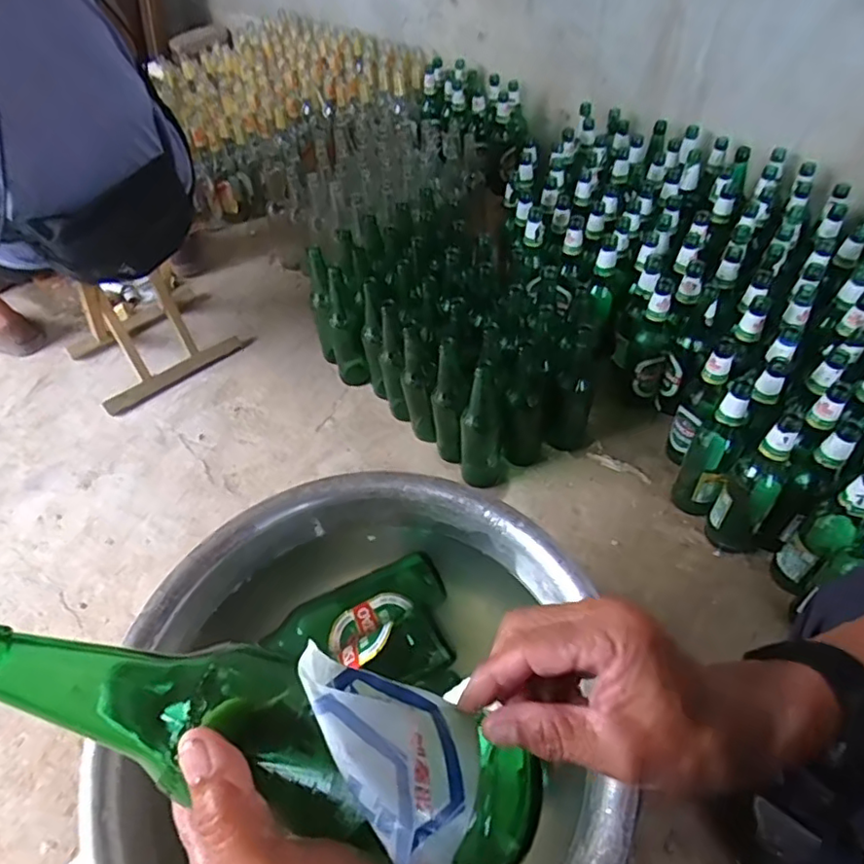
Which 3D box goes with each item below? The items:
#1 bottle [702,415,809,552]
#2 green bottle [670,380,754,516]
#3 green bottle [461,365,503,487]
[{"bbox_3d":[0.465,0.076,0.841,0.078,0.247,0.085,33,59,28],"label":"bottle"},{"bbox_3d":[0.431,0.027,0.902,0.067,0.241,0.077,26,56,24],"label":"green bottle"},{"bbox_3d":[0.080,-0.008,0.938,0.064,0.234,0.060,3,50,7],"label":"green bottle"}]

